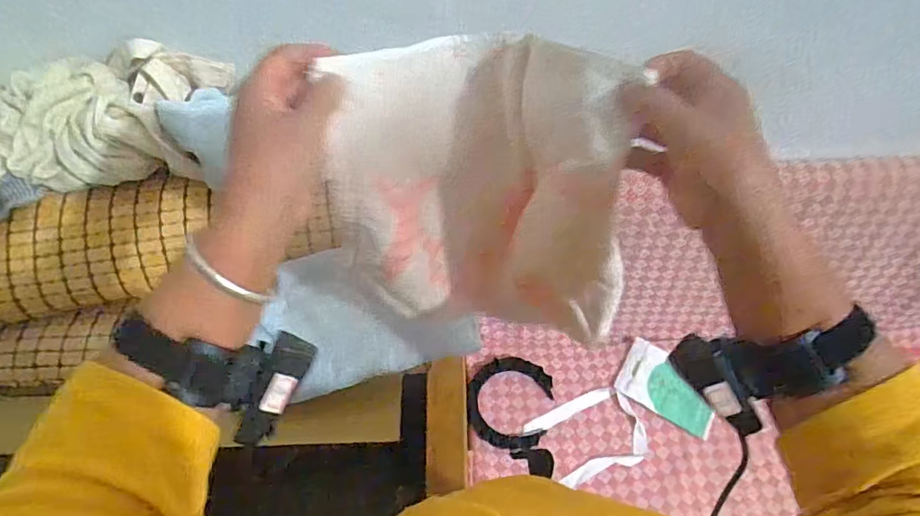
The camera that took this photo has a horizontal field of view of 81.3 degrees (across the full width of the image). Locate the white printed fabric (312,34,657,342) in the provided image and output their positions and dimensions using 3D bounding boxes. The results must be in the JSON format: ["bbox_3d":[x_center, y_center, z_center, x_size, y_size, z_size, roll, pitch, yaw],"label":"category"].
[{"bbox_3d":[0.034,-0.070,0.488,0.240,0.266,0.152,6,59,4],"label":"white printed fabric"}]

